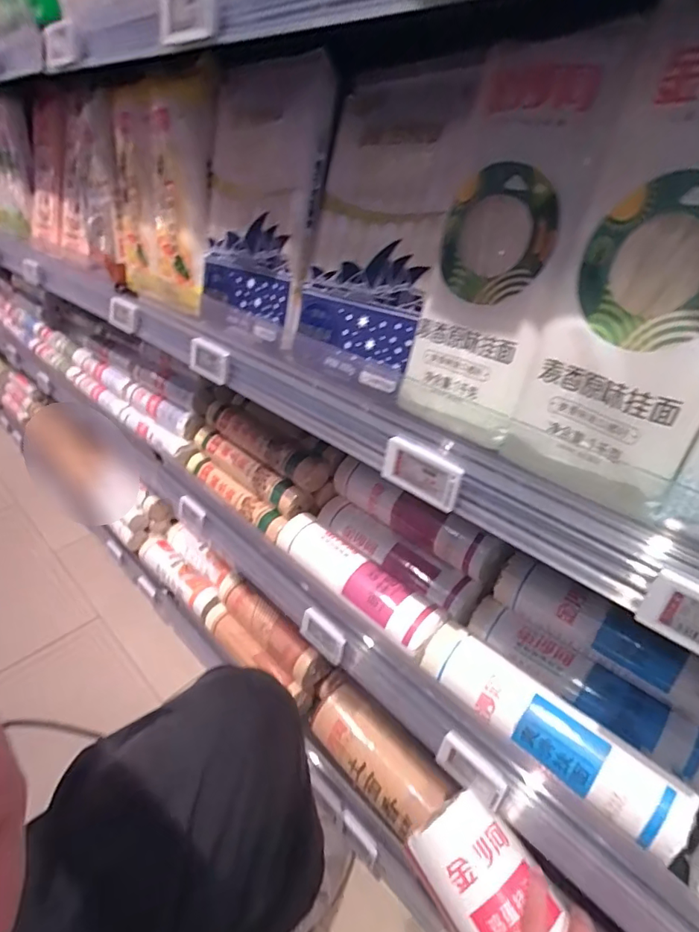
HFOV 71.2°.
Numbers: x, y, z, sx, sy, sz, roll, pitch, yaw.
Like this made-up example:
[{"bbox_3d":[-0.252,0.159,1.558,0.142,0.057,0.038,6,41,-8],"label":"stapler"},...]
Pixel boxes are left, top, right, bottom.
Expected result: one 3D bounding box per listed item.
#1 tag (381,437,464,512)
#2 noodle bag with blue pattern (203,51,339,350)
[{"bbox_3d":[0.057,0.006,0.387,0.067,0.038,0.012,26,41,33],"label":"tag"},{"bbox_3d":[-0.092,-0.275,0.527,0.176,0.260,0.068,26,23,32],"label":"noodle bag with blue pattern"}]

